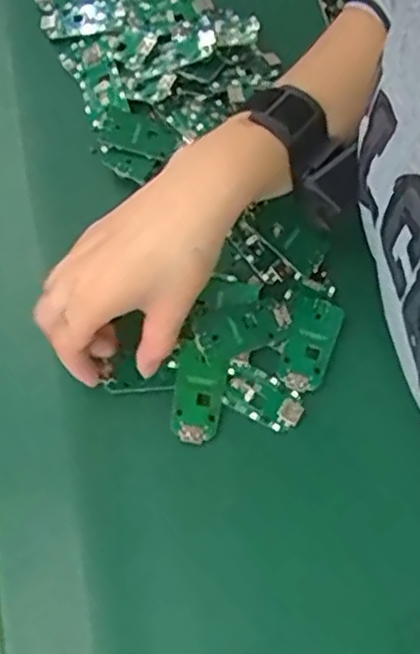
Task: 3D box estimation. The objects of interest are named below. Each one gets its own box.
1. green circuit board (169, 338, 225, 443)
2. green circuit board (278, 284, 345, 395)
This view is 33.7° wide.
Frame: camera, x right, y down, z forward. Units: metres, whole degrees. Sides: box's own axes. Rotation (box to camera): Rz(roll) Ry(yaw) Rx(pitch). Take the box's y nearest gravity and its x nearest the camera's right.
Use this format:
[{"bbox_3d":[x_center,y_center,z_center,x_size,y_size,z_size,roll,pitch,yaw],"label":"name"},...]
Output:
[{"bbox_3d":[-0.007,0.041,0.433,0.030,0.006,0.060,9,82,-2],"label":"green circuit board"},{"bbox_3d":[0.066,0.006,0.451,0.033,0.004,0.072,19,72,4],"label":"green circuit board"}]

